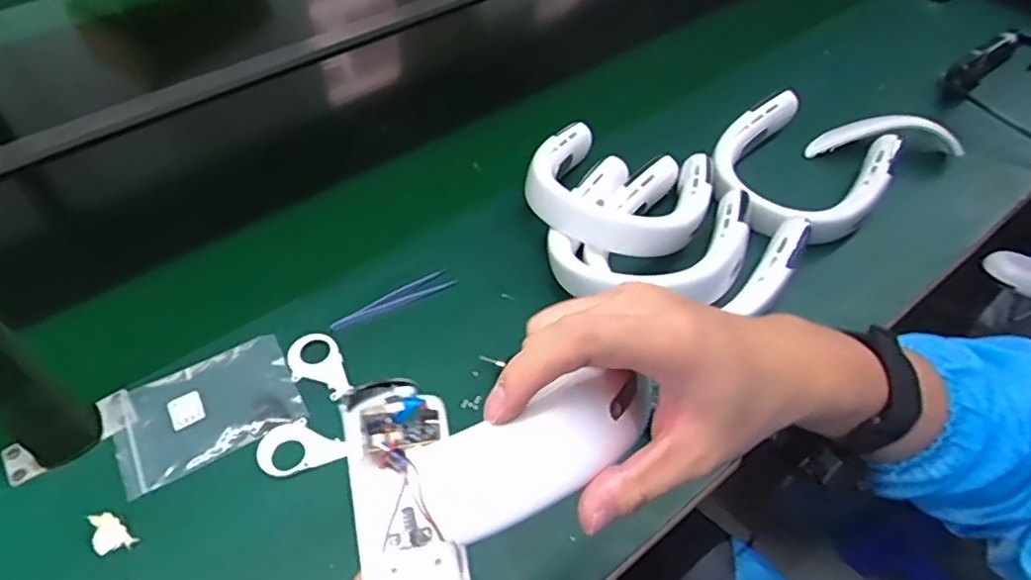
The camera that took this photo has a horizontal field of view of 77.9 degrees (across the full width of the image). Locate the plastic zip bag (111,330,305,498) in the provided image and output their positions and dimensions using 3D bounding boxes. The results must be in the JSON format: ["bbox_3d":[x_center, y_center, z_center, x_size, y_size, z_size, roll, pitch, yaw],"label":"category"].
[{"bbox_3d":[-0.270,0.102,0.558,0.147,0.007,0.102,-23,55,-19],"label":"plastic zip bag"}]

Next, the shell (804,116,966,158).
[{"bbox_3d":[0.457,-0.196,0.791,0.173,0.042,0.059,4,51,0],"label":"shell"}]

